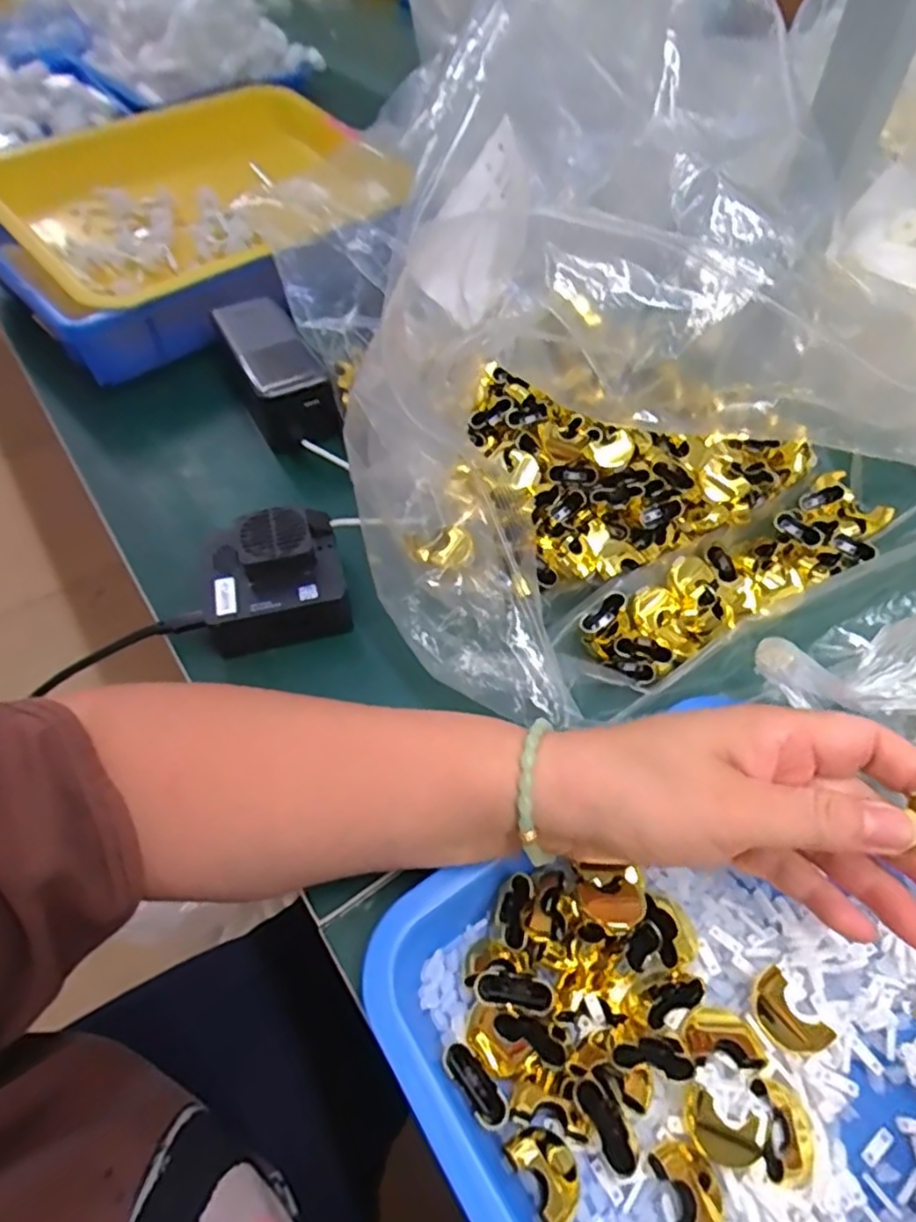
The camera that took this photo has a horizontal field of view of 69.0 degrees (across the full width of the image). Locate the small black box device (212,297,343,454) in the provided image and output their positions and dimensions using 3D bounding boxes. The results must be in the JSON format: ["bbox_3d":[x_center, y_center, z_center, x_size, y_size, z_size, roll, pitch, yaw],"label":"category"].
[{"bbox_3d":[-0.136,-0.179,0.498,0.057,0.048,0.136,-20,56,-14],"label":"small black box device"}]

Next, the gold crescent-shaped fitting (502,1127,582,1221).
[{"bbox_3d":[0.033,0.199,0.235,0.020,0.009,0.030,-29,58,-20],"label":"gold crescent-shaped fitting"}]

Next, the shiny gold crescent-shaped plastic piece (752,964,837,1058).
[{"bbox_3d":[0.126,0.157,0.258,0.020,0.007,0.030,-45,61,8],"label":"shiny gold crescent-shaped plastic piece"}]

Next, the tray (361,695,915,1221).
[{"bbox_3d":[0.111,0.185,0.237,0.202,0.029,0.266,-30,59,-20],"label":"tray"}]

